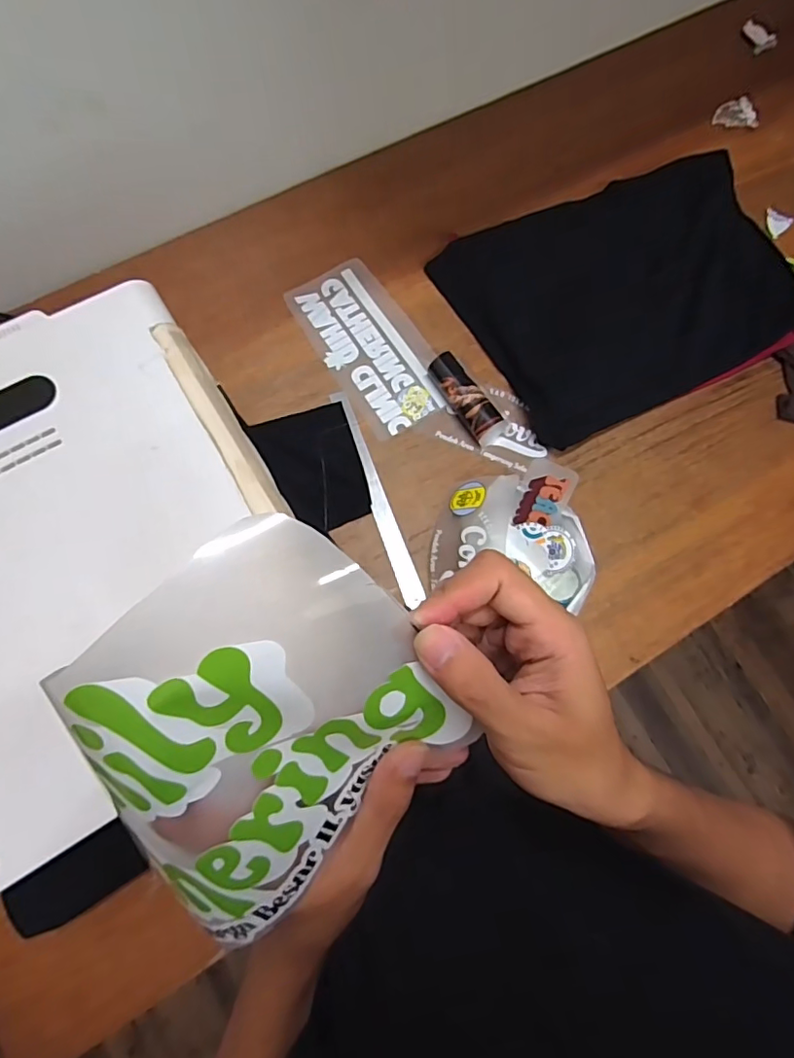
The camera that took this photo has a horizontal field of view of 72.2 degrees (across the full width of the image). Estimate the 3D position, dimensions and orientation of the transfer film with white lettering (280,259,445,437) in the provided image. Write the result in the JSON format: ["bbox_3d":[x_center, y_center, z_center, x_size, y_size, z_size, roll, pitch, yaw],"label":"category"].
[{"bbox_3d":[-0.040,-0.274,0.813,0.142,0.009,0.279,-31,80,-7],"label":"transfer film with white lettering"}]

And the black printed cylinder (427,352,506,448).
[{"bbox_3d":[0.098,-0.188,0.776,0.049,0.046,0.139,-35,81,-11],"label":"black printed cylinder"}]

